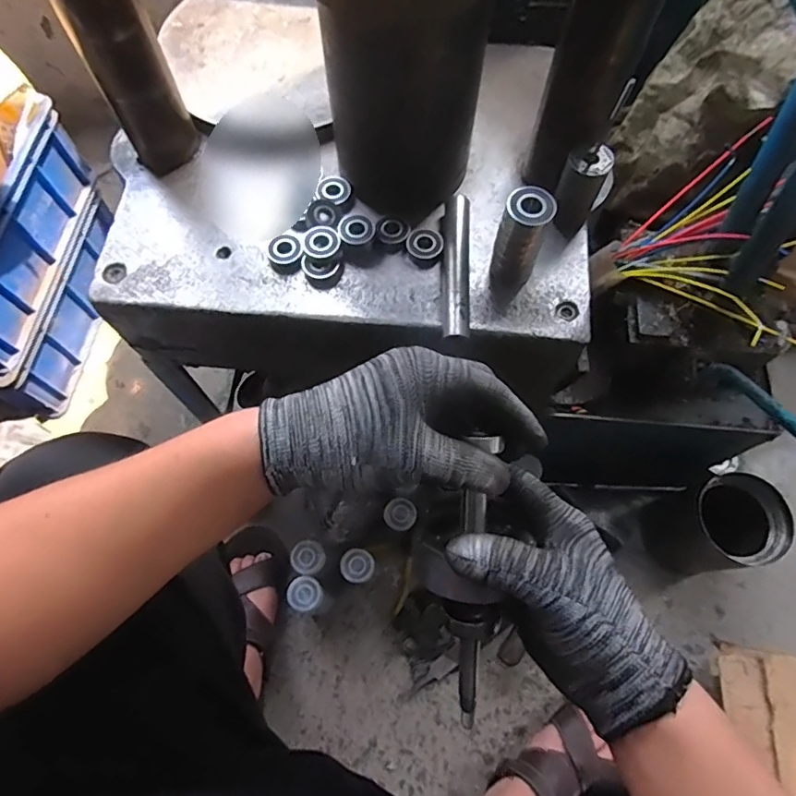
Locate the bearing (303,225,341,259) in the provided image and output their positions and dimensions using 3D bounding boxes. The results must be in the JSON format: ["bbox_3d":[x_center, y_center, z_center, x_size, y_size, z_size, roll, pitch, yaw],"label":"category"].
[{"bbox_3d":[-0.070,-0.143,0.492,0.032,0.009,0.031,0,68,0],"label":"bearing"}]

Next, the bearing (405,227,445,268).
[{"bbox_3d":[0.025,-0.141,0.506,0.034,0.015,0.032,0,68,0],"label":"bearing"}]

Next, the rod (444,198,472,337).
[{"bbox_3d":[0.057,-0.121,0.496,0.026,0.022,0.149,3,68,1],"label":"rod"}]

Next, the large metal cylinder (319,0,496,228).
[{"bbox_3d":[0.001,-0.291,0.432,0.141,0.246,0.140,25,70,9],"label":"large metal cylinder"}]

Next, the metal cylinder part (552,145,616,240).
[{"bbox_3d":[0.164,-0.188,0.489,0.036,0.078,0.039,0,68,0],"label":"metal cylinder part"}]

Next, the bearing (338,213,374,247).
[{"bbox_3d":[-0.039,-0.157,0.500,0.032,0.010,0.030,0,68,0],"label":"bearing"}]

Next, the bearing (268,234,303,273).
[{"bbox_3d":[-0.106,-0.135,0.502,0.032,0.013,0.035,0,68,0],"label":"bearing"}]

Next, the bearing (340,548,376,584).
[{"bbox_3d":[-0.054,0.224,0.717,0.044,0.015,0.044,0,68,0],"label":"bearing"}]

